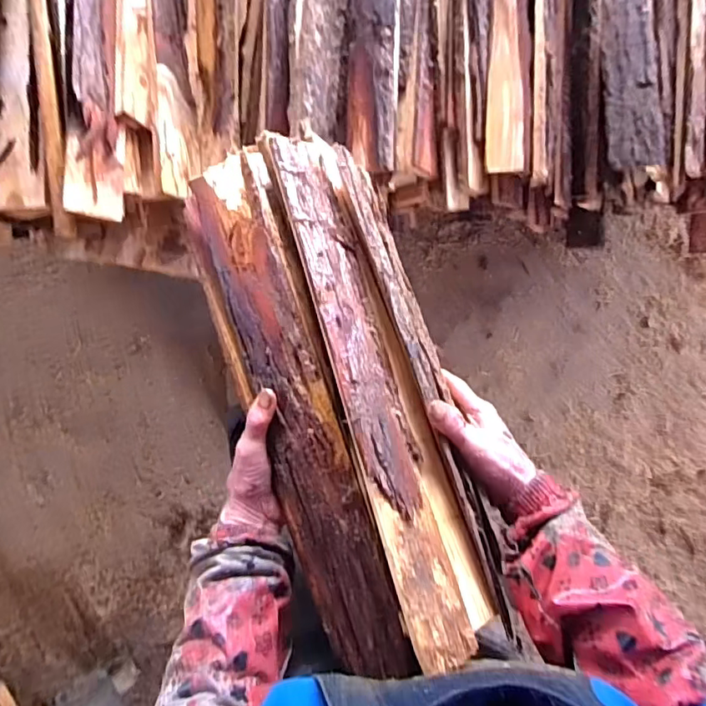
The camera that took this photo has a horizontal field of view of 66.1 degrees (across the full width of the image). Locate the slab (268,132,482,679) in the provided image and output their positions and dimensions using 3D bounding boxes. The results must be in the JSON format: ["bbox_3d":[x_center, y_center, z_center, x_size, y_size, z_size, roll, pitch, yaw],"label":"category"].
[{"bbox_3d":[0.010,0.007,0.489,0.065,0.055,0.487,-14,72,-7],"label":"slab"}]

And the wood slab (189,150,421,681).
[{"bbox_3d":[-0.062,0.046,0.506,0.093,0.024,0.484,-22,80,17],"label":"wood slab"}]

